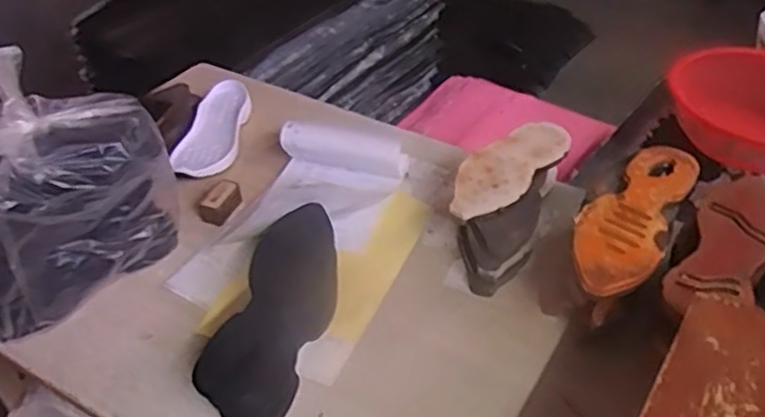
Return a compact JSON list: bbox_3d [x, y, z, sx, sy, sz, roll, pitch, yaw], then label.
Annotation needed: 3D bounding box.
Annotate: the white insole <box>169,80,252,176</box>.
[{"bbox_3d":[-0.275,-0.133,1.138,0.092,0.021,0.235,9,45,7],"label":"white insole"}]

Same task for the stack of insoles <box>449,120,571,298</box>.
[{"bbox_3d":[0.166,-0.008,0.948,0.113,0.128,0.225,19,47,16],"label":"stack of insoles"}]

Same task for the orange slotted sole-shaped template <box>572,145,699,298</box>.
[{"bbox_3d":[0.303,0.002,0.824,0.096,0.018,0.286,25,49,22],"label":"orange slotted sole-shaped template"}]

